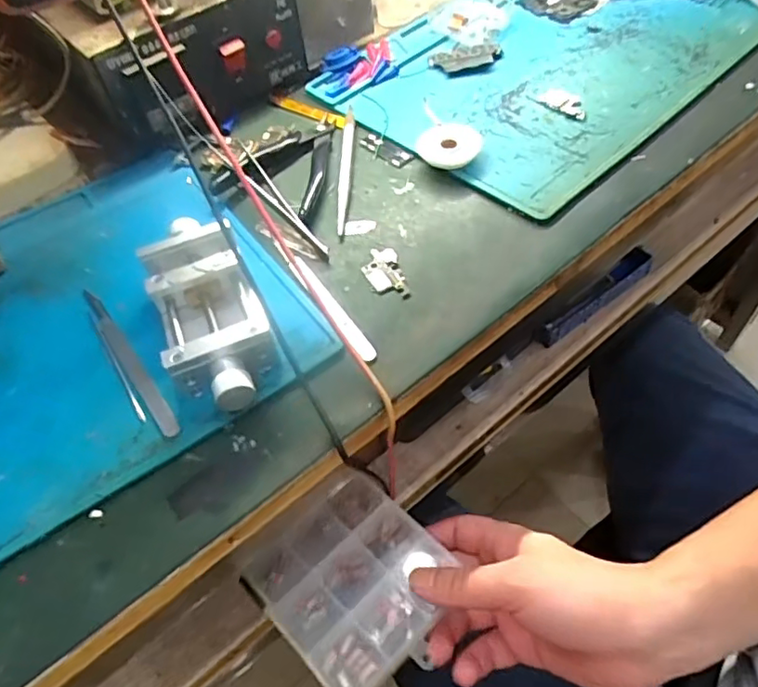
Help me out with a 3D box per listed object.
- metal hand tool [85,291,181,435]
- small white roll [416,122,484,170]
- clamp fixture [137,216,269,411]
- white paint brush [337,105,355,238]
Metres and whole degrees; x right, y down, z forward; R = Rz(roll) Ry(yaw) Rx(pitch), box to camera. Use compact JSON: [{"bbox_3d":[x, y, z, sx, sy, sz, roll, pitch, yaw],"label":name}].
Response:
[{"bbox_3d":[-0.146,0.008,0.343,0.015,0.005,0.125,-33,57,-17],"label":"metal hand tool"},{"bbox_3d":[0.051,-0.140,0.430,0.046,0.019,0.041,0,54,7],"label":"small white roll"},{"bbox_3d":[-0.097,-0.019,0.339,0.053,0.032,0.139,-21,54,-9],"label":"clamp fixture"},{"bbox_3d":[-0.024,-0.129,0.434,0.010,0.014,0.141,-3,54,5],"label":"white paint brush"}]

